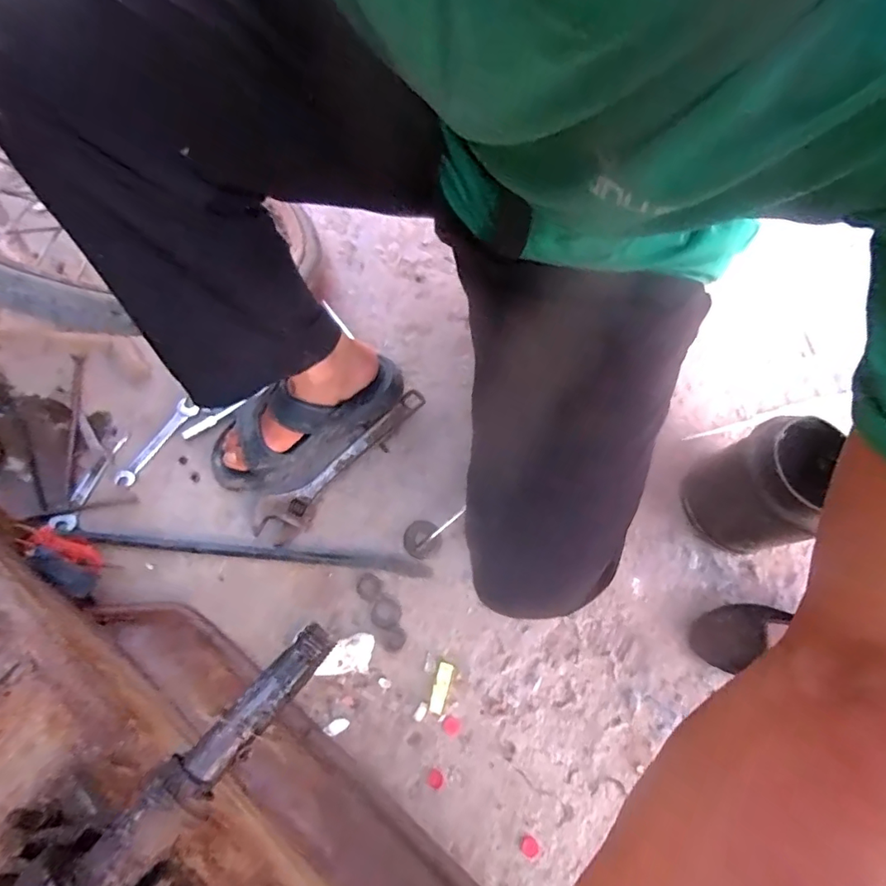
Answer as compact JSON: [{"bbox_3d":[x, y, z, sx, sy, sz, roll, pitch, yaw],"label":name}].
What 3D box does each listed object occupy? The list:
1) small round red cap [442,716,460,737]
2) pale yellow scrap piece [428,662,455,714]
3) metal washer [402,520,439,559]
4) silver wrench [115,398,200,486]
[{"bbox_3d":[0.010,0.338,0.602,0.020,0.004,0.020,1,68,-2],"label":"small round red cap"},{"bbox_3d":[-0.002,0.295,0.608,0.019,0.004,0.056,16,68,5],"label":"pale yellow scrap piece"},{"bbox_3d":[-0.030,0.130,0.680,0.048,0.005,0.049,-3,63,7],"label":"metal washer"},{"bbox_3d":[-0.412,-0.001,0.727,0.031,0.006,0.146,29,70,10],"label":"silver wrench"}]

